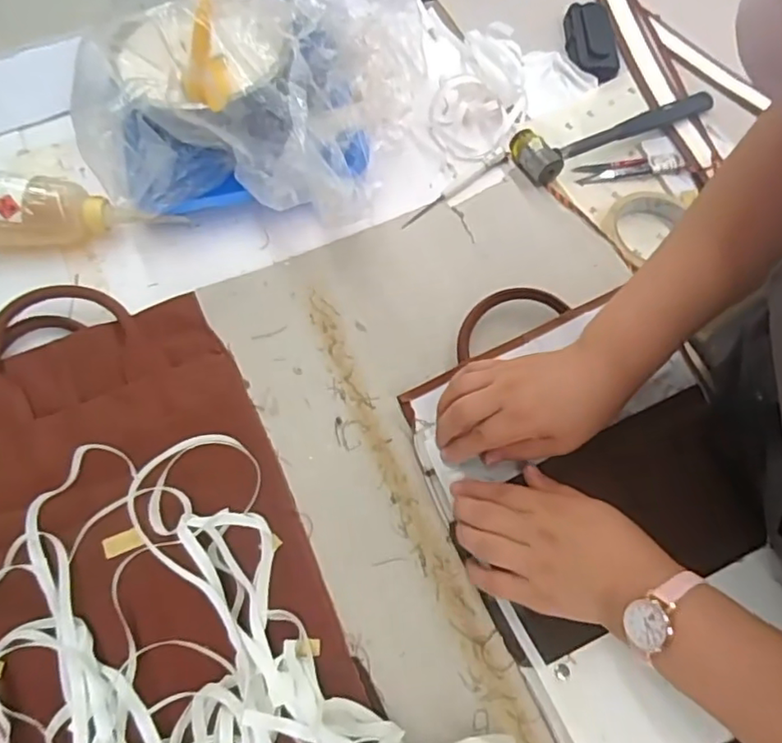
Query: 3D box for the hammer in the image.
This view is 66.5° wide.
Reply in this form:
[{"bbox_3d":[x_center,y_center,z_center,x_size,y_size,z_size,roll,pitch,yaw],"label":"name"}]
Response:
[{"bbox_3d":[0.233,-0.248,0.596,0.238,0.030,0.053,-24,67,-11],"label":"hammer"}]

